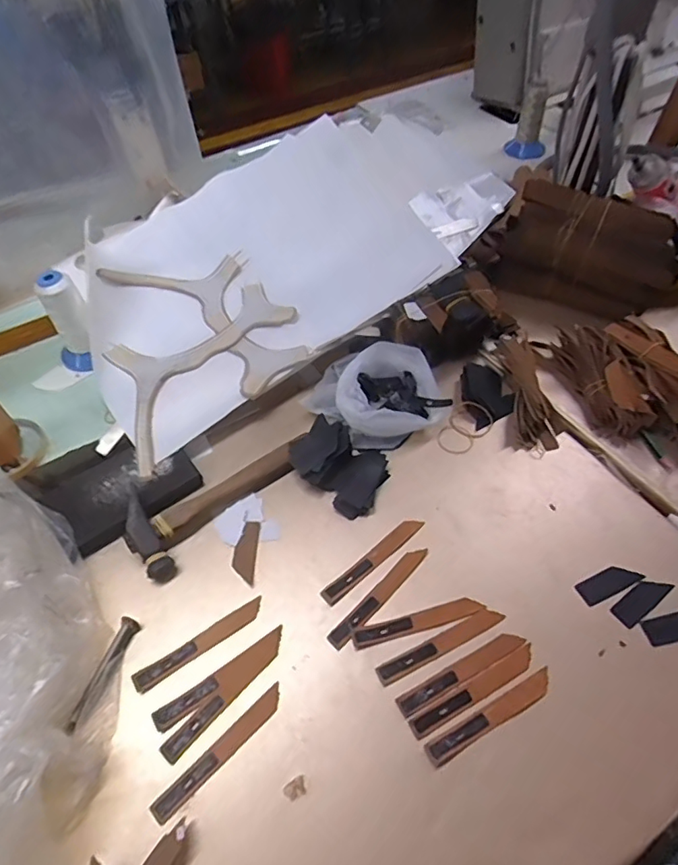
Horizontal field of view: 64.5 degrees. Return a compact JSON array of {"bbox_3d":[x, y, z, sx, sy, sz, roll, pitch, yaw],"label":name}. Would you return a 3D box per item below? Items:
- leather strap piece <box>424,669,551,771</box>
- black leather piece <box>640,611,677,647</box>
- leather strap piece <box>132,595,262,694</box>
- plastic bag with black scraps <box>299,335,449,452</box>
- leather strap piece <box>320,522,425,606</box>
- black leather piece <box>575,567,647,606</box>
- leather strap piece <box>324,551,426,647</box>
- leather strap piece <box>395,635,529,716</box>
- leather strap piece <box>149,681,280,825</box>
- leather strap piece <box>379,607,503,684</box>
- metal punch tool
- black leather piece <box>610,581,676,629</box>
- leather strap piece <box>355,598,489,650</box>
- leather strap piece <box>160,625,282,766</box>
[{"bbox_3d":[0.127,0.233,0.443,0.122,0.004,0.019,-23,56,-16],"label":"leather strap piece"},{"bbox_3d":[0.306,0.175,0.484,0.062,0.004,0.023,-11,53,-7],"label":"black leather piece"},{"bbox_3d":[-0.124,0.190,0.485,0.123,0.004,0.017,-30,58,-20],"label":"leather strap piece"},{"bbox_3d":[0.038,-0.048,0.620,0.135,0.058,0.128,-22,55,-15],"label":"plastic bag with black scraps"},{"bbox_3d":[0.034,0.124,0.529,0.123,0.004,0.017,-35,60,-23],"label":"leather strap piece"},{"bbox_3d":[0.256,0.143,0.510,0.062,0.004,0.023,-21,55,-14],"label":"black leather piece"},{"bbox_3d":[0.039,0.154,0.512,0.017,0.004,0.127,37,62,26],"label":"leather strap piece"},{"bbox_3d":[0.106,0.207,0.465,0.122,0.004,0.019,-23,56,-16],"label":"leather strap piece"},{"bbox_3d":[-0.095,0.257,0.436,0.124,0.004,0.016,-38,61,-24],"label":"leather strap piece"},{"bbox_3d":[0.091,0.190,0.484,0.125,0.004,0.017,-22,55,-15],"label":"leather strap piece"},{"bbox_3d":[-0.206,0.210,0.469,0.014,0.013,0.097,15,54,12],"label":"metal punch tool"},{"bbox_3d":[0.281,0.155,0.499,0.062,0.004,0.023,-32,61,-16],"label":"black leather piece"},{"bbox_3d":[0.073,0.172,0.488,0.120,0.004,0.018,-14,54,-9],"label":"leather strap piece"},{"bbox_3d":[-0.095,0.222,0.460,0.018,0.004,0.129,36,61,25],"label":"leather strap piece"}]

